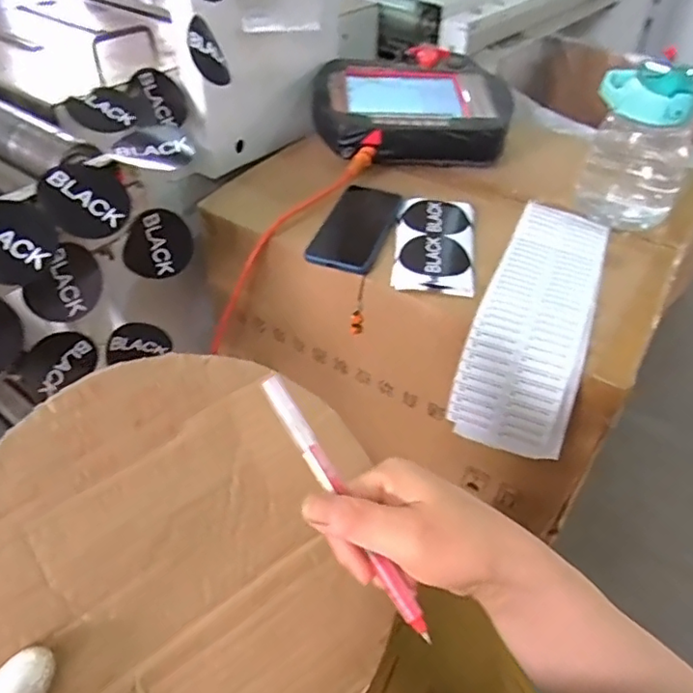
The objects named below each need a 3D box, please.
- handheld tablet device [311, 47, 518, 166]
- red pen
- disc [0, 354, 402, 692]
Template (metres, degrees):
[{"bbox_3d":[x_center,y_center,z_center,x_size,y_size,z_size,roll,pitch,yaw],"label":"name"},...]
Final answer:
[{"bbox_3d":[0.090,-0.342,0.857,0.279,0.101,0.203,-2,44,-4],"label":"handheld tablet device"},{"bbox_3d":[-0.002,0.080,0.302,0.011,0.006,0.152,-27,74,-27],"label":"red pen"},{"bbox_3d":[-0.087,0.126,0.315,0.220,0.016,0.234,-7,83,-29],"label":"disc"}]

